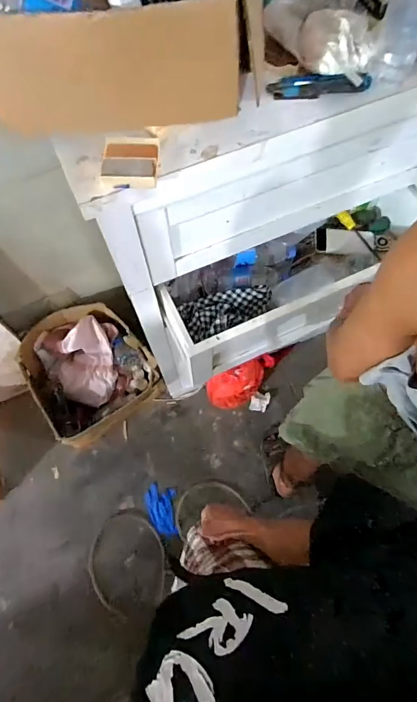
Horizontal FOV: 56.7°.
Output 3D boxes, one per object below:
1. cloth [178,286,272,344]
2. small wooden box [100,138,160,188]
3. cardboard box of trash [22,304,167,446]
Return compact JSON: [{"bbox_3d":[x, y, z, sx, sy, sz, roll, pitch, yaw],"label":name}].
[{"bbox_3d":[0.043,-0.088,0.847,0.200,0.057,0.105,-14,71,-5],"label":"cloth"},{"bbox_3d":[-0.101,-0.244,0.499,0.071,0.015,0.069,2,70,1],"label":"small wooden box"},{"bbox_3d":[-0.464,0.084,1.521,0.440,0.275,0.436,-36,74,-12],"label":"cardboard box of trash"}]

